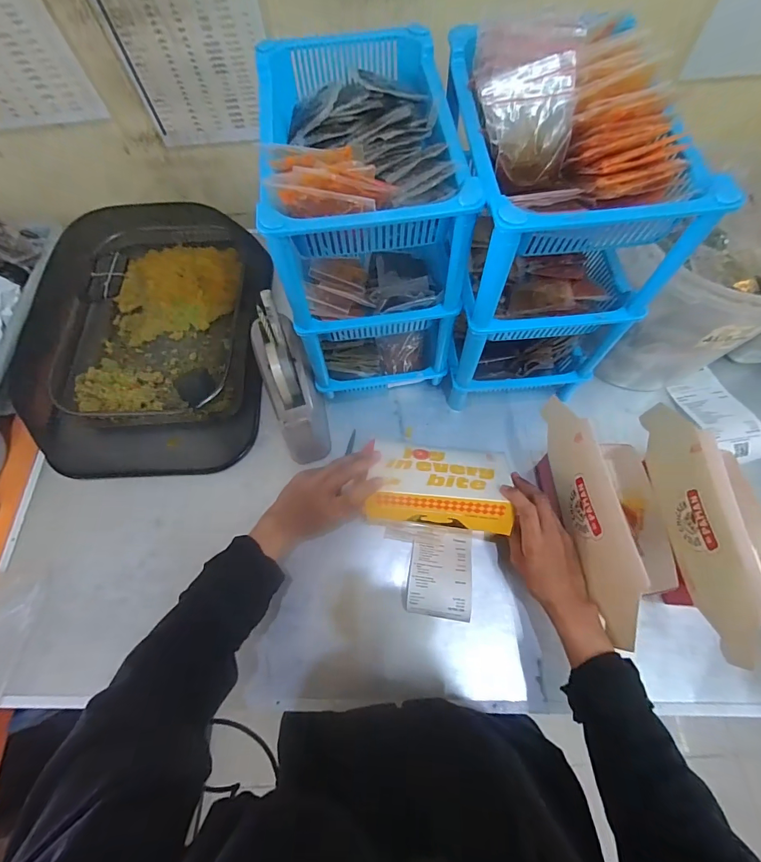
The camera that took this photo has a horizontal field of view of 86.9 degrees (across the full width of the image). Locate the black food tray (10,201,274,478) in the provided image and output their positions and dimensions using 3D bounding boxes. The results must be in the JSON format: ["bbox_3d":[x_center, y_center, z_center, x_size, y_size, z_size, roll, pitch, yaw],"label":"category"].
[{"bbox_3d":[-0.366,-0.140,0.660,0.364,0.088,0.439,8,77,-5],"label":"black food tray"}]

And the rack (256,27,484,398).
[{"bbox_3d":[-0.019,-0.262,0.537,0.193,0.340,0.302,-7,67,-1],"label":"rack"}]

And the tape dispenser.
[{"bbox_3d":[-0.134,-0.073,0.585,0.086,0.137,0.209,-18,68,-5],"label":"tape dispenser"}]

